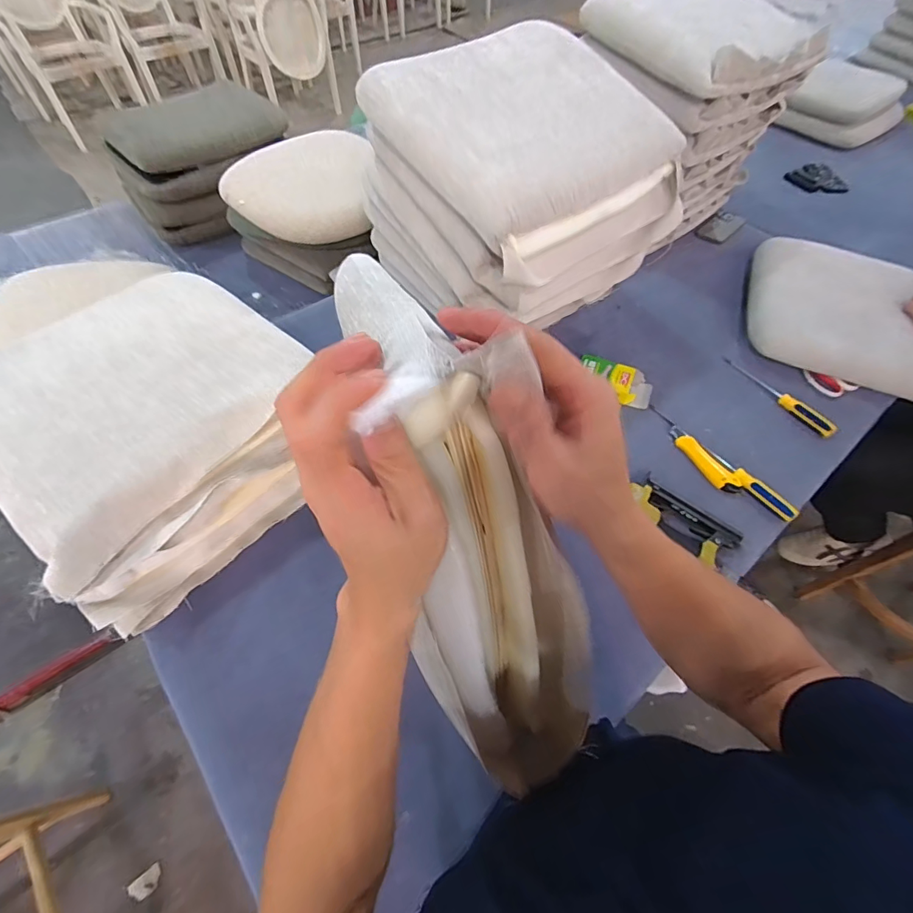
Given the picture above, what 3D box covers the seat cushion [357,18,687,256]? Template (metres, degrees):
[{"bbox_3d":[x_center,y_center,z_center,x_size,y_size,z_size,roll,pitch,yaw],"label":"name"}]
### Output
[{"bbox_3d":[0.112,-0.547,0.721,0.418,0.044,0.355,-36,79,-21],"label":"seat cushion"}]

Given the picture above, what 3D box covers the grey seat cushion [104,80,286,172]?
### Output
[{"bbox_3d":[-0.718,-0.921,1.236,0.432,0.085,0.310,-33,63,-21],"label":"grey seat cushion"}]

